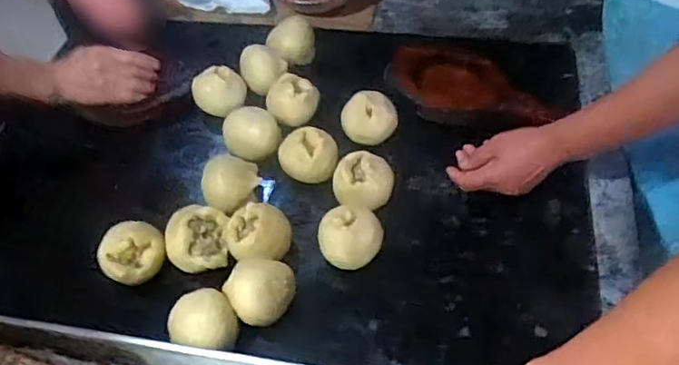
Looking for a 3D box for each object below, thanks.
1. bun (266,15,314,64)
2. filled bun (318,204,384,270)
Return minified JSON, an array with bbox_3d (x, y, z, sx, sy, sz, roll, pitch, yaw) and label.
[{"bbox_3d":[-0.075,-0.220,0.900,0.069,0.049,0.058,-7,48,-1],"label":"bun"},{"bbox_3d":[0.013,0.068,0.676,0.071,0.062,0.068,-3,48,3],"label":"filled bun"}]

